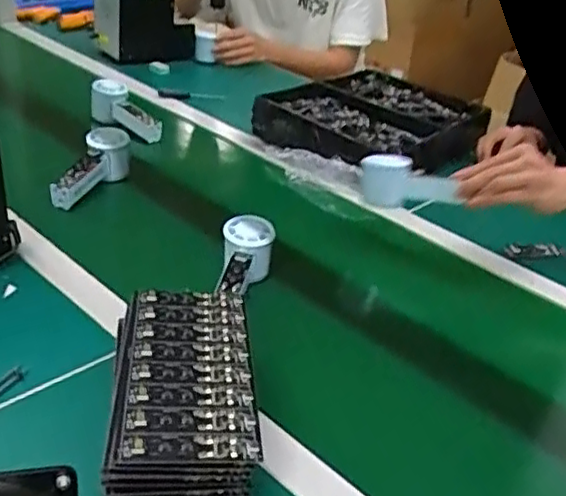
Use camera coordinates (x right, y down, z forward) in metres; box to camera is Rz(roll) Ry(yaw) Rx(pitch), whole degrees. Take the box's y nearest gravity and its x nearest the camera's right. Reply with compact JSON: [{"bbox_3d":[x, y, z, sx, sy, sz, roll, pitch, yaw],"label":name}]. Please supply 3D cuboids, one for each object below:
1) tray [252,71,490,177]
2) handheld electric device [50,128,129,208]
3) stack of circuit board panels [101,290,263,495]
[{"bbox_3d":[0.170,-0.227,1.159,0.323,0.068,0.422,23,34,23],"label":"tray"},{"bbox_3d":[-0.260,-0.099,0.888,0.046,0.072,0.144,19,46,17],"label":"handheld electric device"},{"bbox_3d":[-0.081,0.119,0.534,0.105,0.069,0.186,2,31,-10],"label":"stack of circuit board panels"}]

